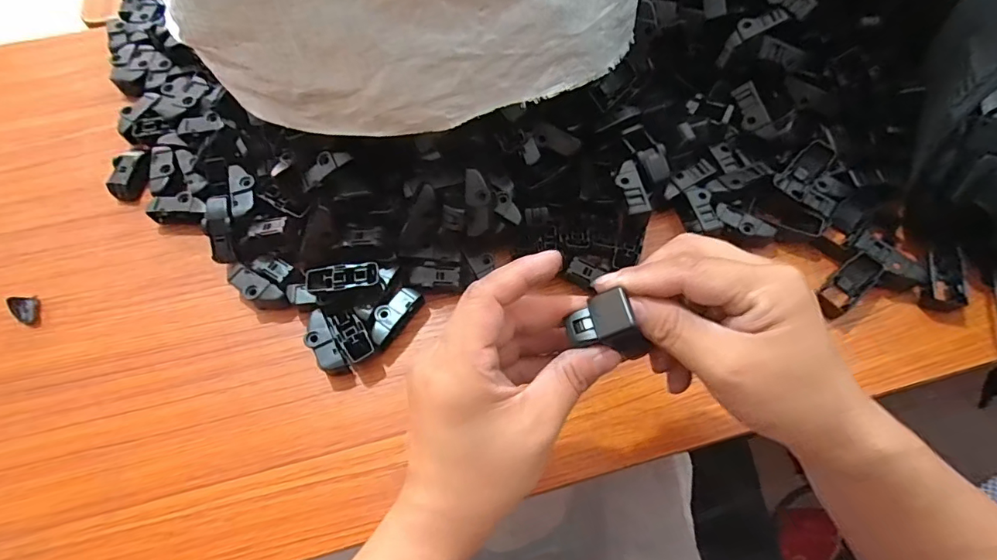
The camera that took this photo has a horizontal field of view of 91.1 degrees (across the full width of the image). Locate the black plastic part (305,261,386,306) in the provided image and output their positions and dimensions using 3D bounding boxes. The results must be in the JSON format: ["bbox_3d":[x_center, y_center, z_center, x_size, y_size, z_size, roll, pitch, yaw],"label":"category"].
[{"bbox_3d":[-0.102,0.002,0.329,0.047,0.021,0.019,-9,64,-3],"label":"black plastic part"}]

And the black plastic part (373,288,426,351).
[{"bbox_3d":[-0.070,0.025,0.330,0.019,0.010,0.045,38,70,18],"label":"black plastic part"}]

